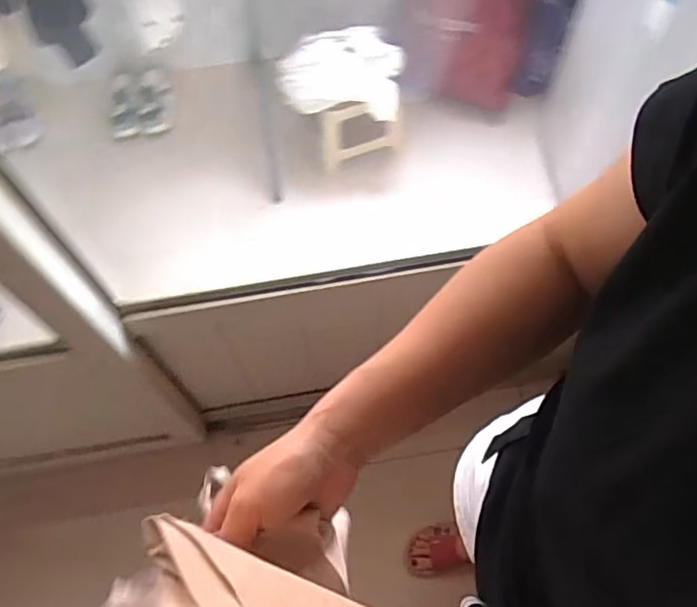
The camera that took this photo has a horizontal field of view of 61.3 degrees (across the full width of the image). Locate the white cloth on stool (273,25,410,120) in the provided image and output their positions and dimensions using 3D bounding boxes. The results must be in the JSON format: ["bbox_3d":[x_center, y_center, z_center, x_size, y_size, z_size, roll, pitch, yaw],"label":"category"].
[{"bbox_3d":[-0.021,-0.689,1.773,0.365,0.199,0.212,-4,61,2],"label":"white cloth on stool"}]

